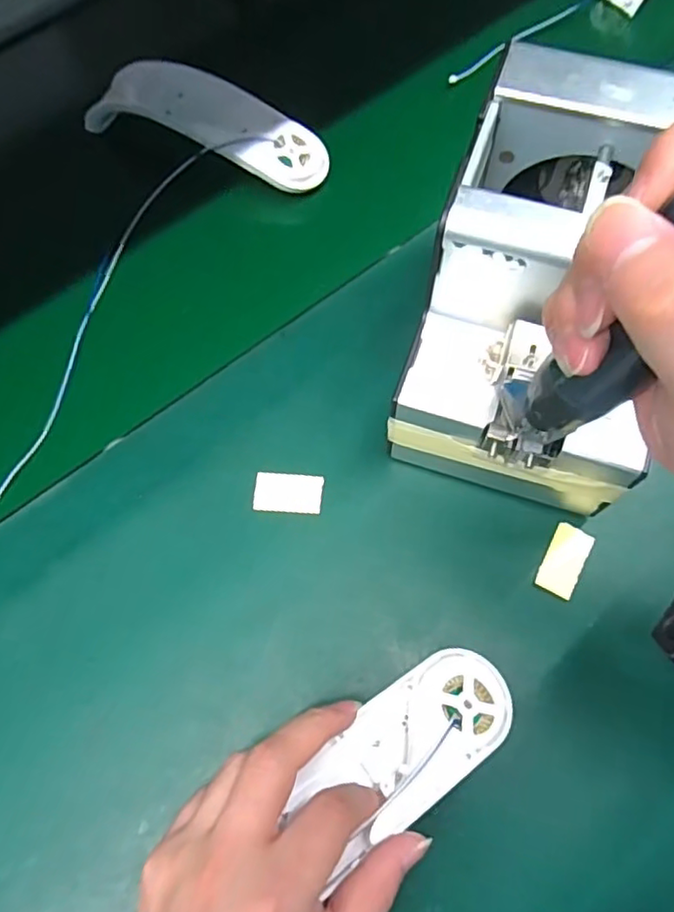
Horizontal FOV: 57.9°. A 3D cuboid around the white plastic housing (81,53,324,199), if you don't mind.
[{"bbox_3d":[-0.095,-0.257,0.464,0.188,0.033,0.065,23,65,10],"label":"white plastic housing"}]

